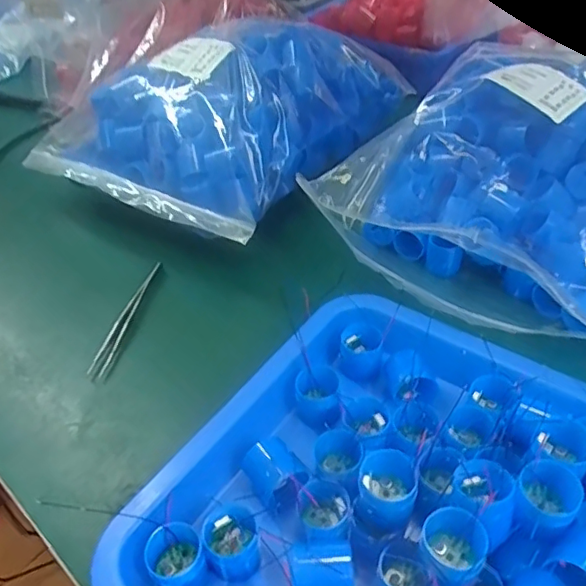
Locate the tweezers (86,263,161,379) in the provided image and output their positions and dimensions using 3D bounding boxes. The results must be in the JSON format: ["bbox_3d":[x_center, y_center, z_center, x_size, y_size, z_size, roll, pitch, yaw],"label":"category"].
[{"bbox_3d":[-0.136,0.017,0.466,0.013,0.004,0.121,6,44,12],"label":"tweezers"}]

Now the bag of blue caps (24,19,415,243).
[{"bbox_3d":[-0.071,-0.206,0.595,0.274,0.113,0.331,23,49,27],"label":"bag of blue caps"}]

